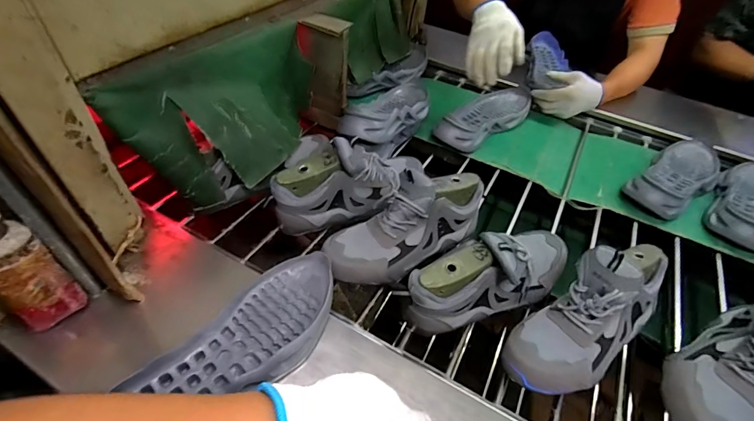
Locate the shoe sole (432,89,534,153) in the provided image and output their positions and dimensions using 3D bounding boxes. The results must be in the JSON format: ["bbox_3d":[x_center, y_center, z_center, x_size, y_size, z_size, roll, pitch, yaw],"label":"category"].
[{"bbox_3d":[0.261,-0.235,0.905,0.321,0.052,0.130,-32,58,-29],"label":"shoe sole"}]

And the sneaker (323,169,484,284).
[{"bbox_3d":[0.053,0.017,0.570,0.265,0.112,0.094,-20,53,-22],"label":"sneaker"}]

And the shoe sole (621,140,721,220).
[{"bbox_3d":[0.640,-0.074,0.787,0.280,0.061,0.110,-30,57,-28],"label":"shoe sole"}]

